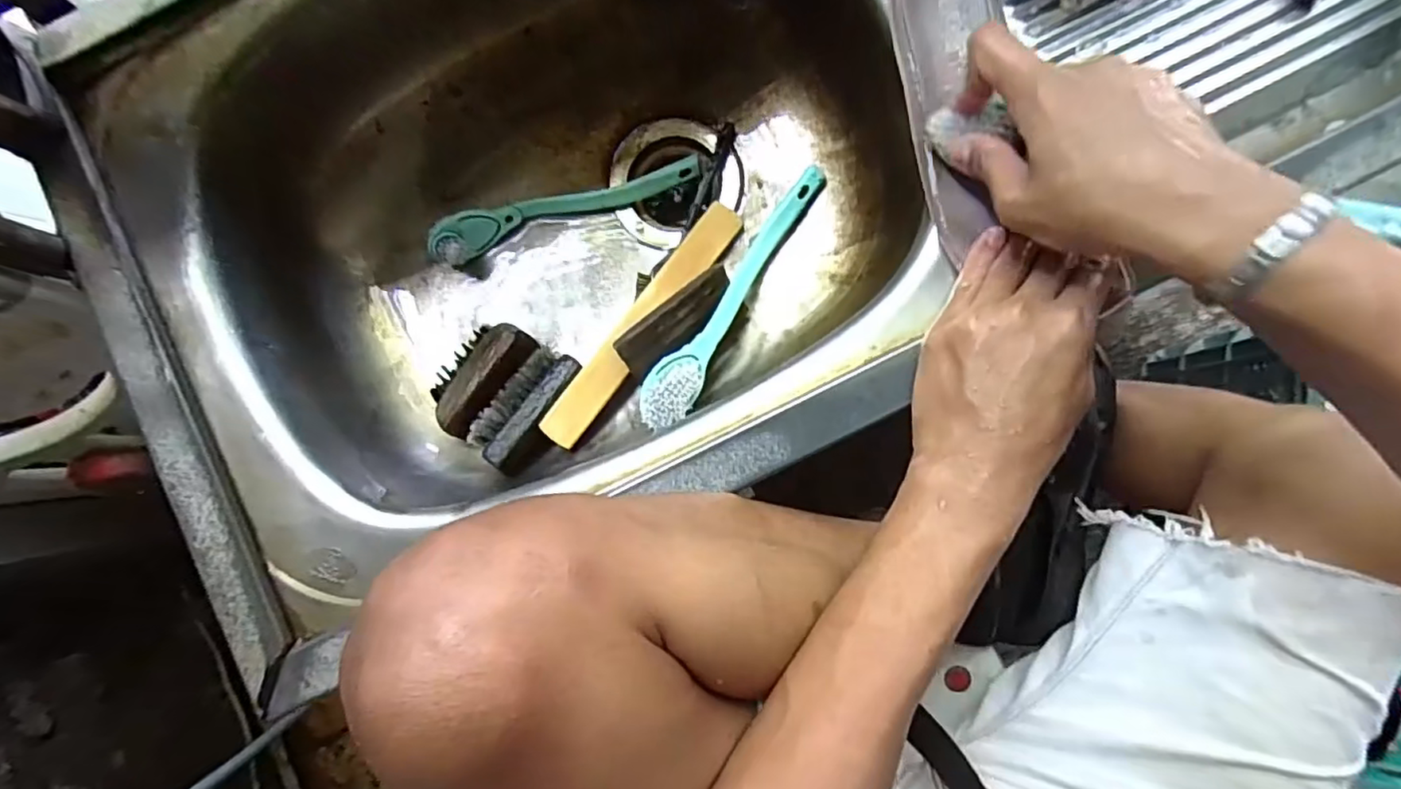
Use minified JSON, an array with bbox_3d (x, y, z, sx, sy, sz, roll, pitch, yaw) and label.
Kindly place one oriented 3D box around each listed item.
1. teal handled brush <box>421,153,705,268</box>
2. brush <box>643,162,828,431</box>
[{"bbox_3d":[-0.110,-0.159,0.503,0.226,0.034,0.034,-22,84,1],"label":"teal handled brush"},{"bbox_3d":[0.029,-0.077,0.468,0.040,0.043,0.239,33,87,5],"label":"brush"}]

